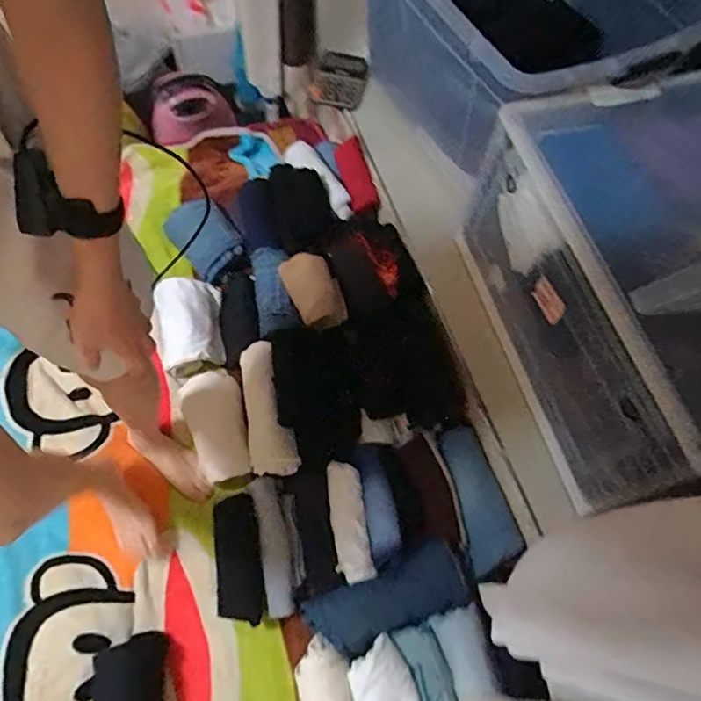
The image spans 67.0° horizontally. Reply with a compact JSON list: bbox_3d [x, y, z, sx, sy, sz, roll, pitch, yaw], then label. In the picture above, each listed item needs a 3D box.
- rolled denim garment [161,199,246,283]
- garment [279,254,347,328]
[{"bbox_3d":[-0.376,-0.297,1.365,0.146,0.076,0.267,-37,55,-15],"label":"rolled denim garment"},{"bbox_3d":[-0.081,-0.134,1.176,0.106,0.040,0.173,-22,68,-14],"label":"garment"}]

